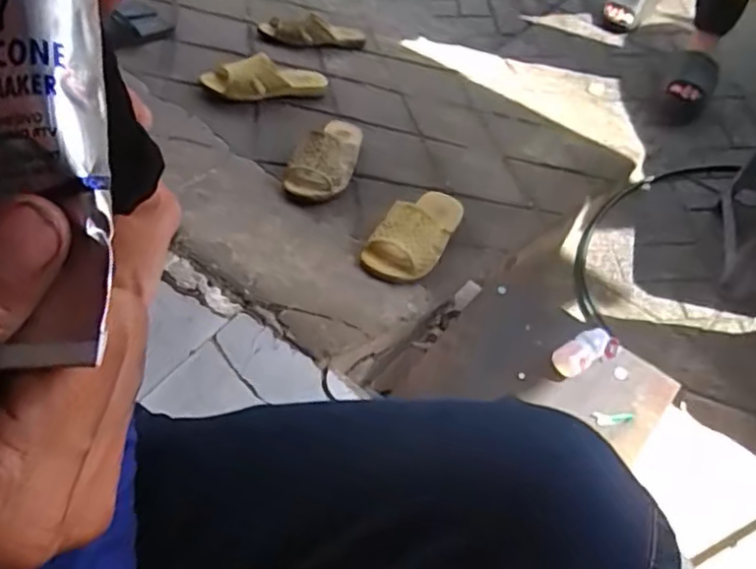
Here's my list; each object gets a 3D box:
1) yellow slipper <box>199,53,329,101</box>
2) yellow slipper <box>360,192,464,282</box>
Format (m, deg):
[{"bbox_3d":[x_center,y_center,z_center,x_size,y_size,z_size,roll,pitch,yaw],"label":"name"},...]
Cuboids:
[{"bbox_3d":[-0.214,-0.408,1.260,0.251,0.058,0.099,-10,53,-25],"label":"yellow slipper"},{"bbox_3d":[0.065,-0.088,0.979,0.097,0.059,0.234,27,46,18],"label":"yellow slipper"}]

